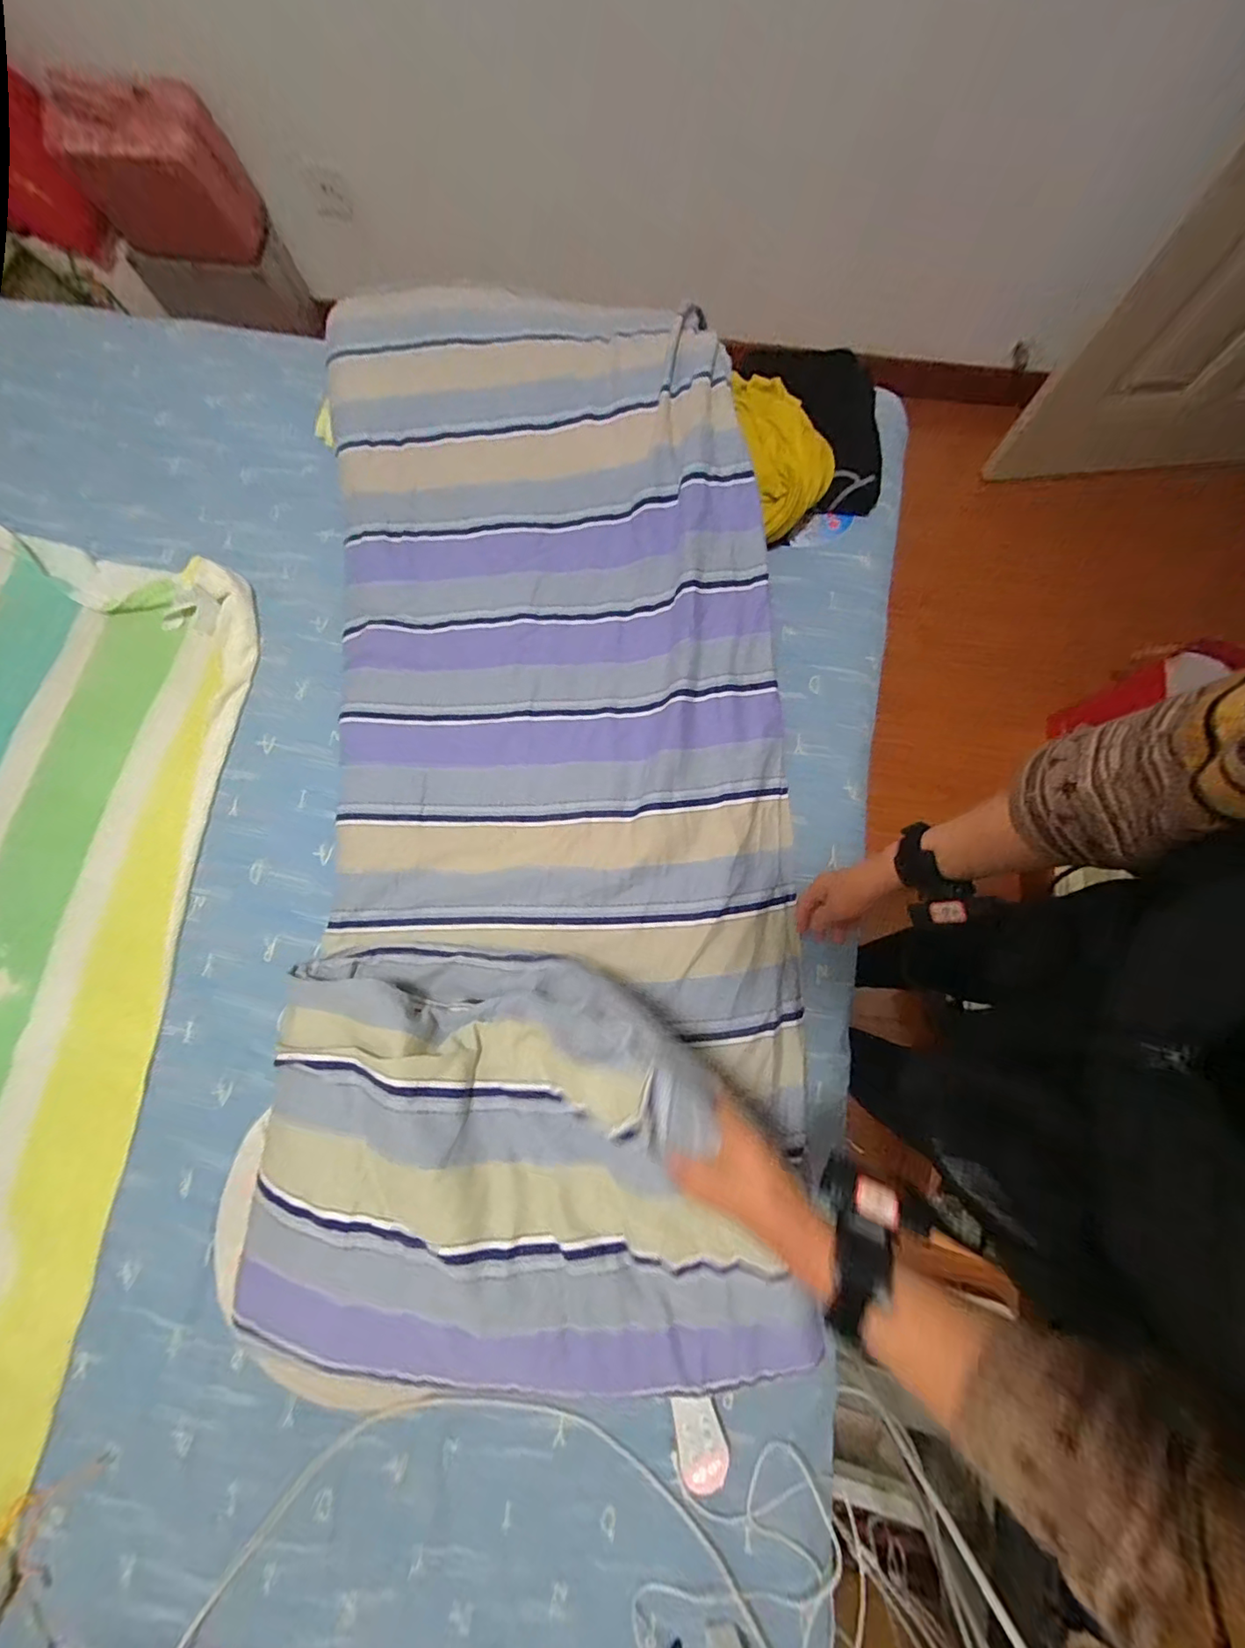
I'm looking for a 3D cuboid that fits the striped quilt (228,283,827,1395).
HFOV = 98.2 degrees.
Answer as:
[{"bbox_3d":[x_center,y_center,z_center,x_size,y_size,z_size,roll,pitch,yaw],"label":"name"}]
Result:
[{"bbox_3d":[-0.093,-0.110,0.678,0.592,0.131,1.277,-3,75,0],"label":"striped quilt"}]

